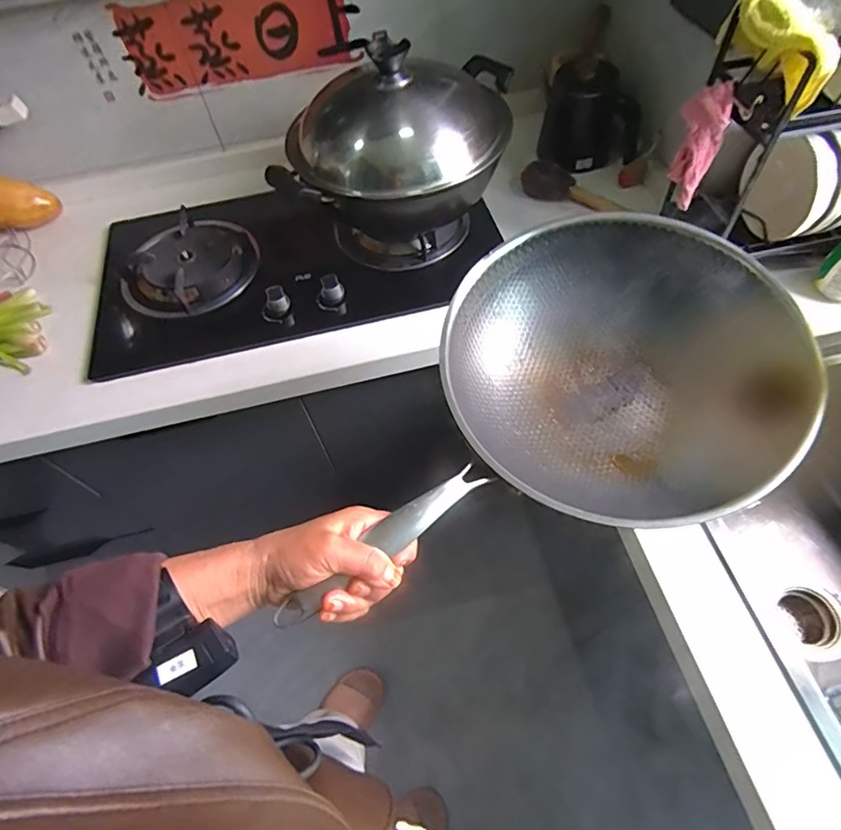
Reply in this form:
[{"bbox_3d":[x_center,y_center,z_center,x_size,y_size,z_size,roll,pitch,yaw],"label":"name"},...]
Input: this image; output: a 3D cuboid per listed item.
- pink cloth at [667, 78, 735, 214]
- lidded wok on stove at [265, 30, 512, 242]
[{"bbox_3d":[0.375,-0.365,0.703,0.056,0.154,0.036,21,62,16],"label":"pink cloth"},{"bbox_3d":[-0.035,-0.426,0.815,0.340,0.210,0.309,1,59,5],"label":"lidded wok on stove"}]

